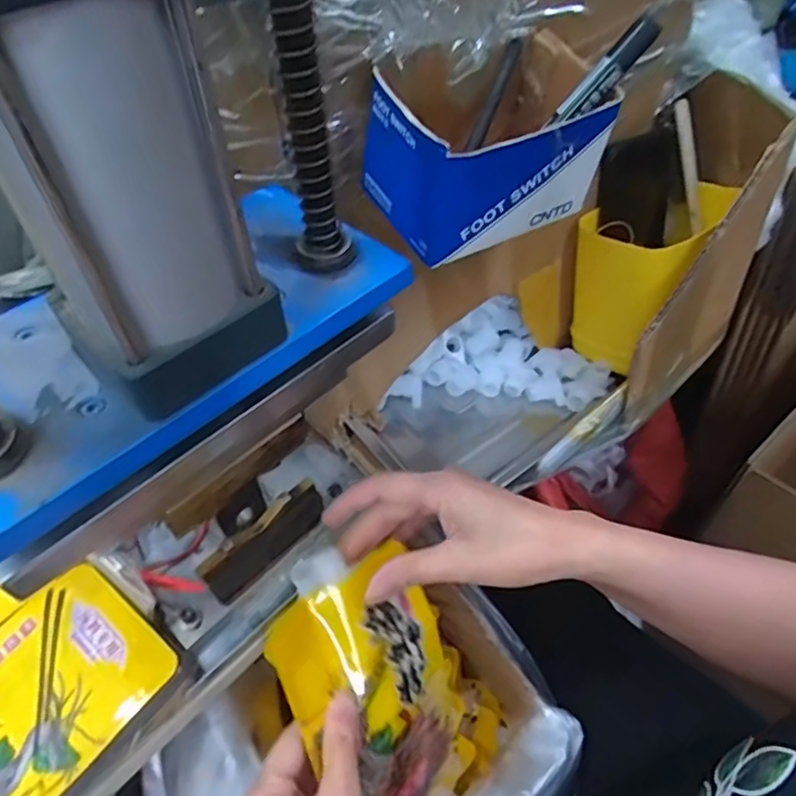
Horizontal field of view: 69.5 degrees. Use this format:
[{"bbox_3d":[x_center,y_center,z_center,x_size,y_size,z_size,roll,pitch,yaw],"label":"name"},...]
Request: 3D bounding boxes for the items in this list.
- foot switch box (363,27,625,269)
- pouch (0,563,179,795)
[{"bbox_3d":[0.052,-0.147,0.331,0.124,0.076,0.090,-29,55,-22],"label":"foot switch box"},{"bbox_3d":[-0.236,0.194,0.343,0.116,0.009,0.176,31,57,24],"label":"pouch"}]

